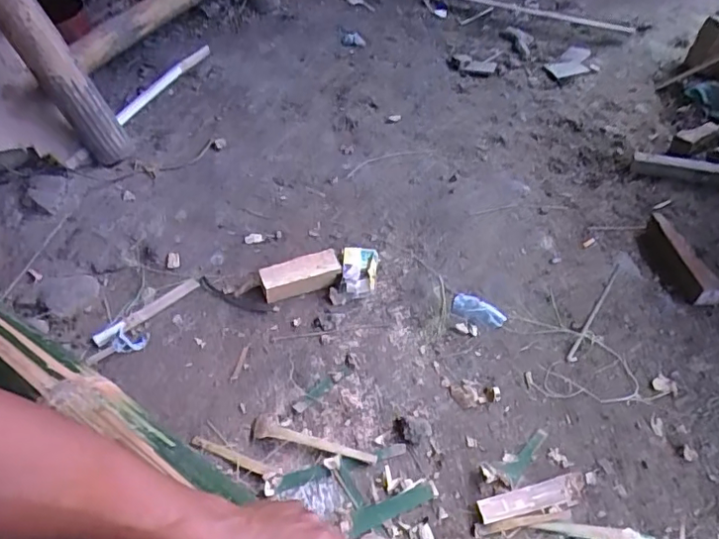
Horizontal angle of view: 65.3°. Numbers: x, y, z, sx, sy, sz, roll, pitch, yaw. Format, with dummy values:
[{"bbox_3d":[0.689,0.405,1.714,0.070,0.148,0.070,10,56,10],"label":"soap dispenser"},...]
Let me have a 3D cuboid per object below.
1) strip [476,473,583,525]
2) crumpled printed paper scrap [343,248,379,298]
[{"bbox_3d":[0.215,0.281,0.690,0.145,0.006,0.032,-10,45,-15],"label":"strip"},{"bbox_3d":[0.001,0.002,0.939,0.058,0.029,0.103,3,43,-1],"label":"crumpled printed paper scrap"}]

